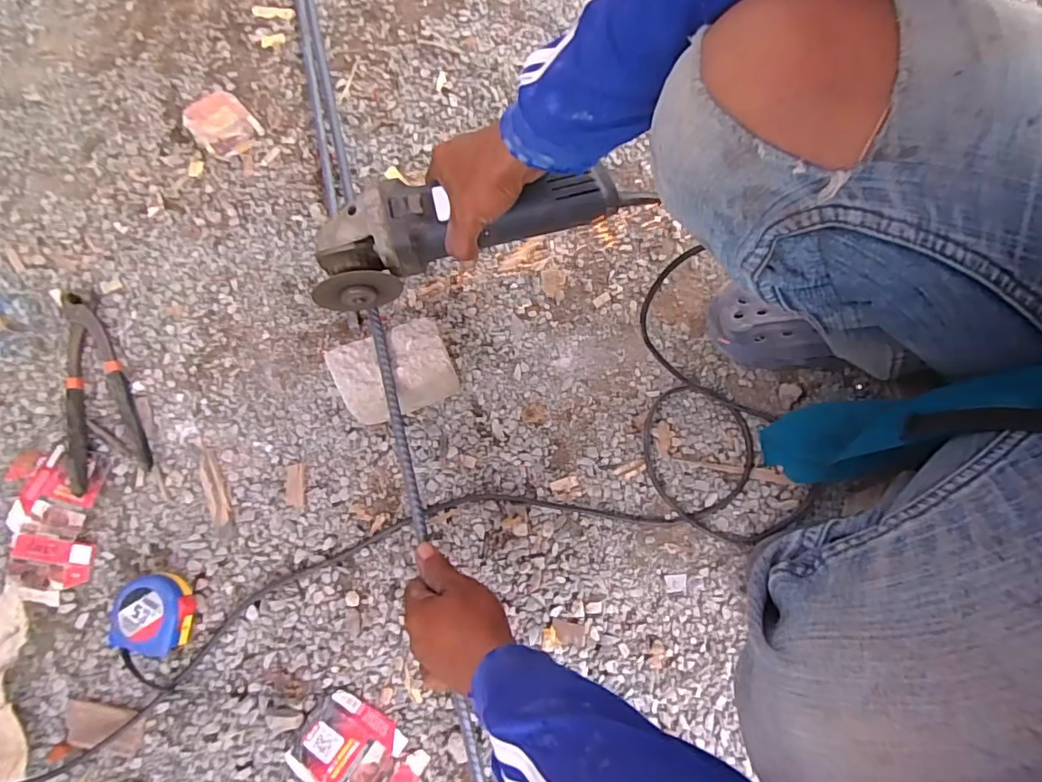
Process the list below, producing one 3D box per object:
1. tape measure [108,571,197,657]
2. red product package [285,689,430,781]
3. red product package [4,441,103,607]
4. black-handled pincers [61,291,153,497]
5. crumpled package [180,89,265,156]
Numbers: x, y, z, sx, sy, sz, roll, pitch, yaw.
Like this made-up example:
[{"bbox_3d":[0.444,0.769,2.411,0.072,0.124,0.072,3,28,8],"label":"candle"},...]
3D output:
[{"bbox_3d":[-0.347,0.213,0.520,0.068,0.038,0.071,0,77,2],"label":"tape measure"},{"bbox_3d":[-0.153,0.342,0.503,0.111,0.011,0.090,33,79,5],"label":"red product package"},{"bbox_3d":[-0.472,0.130,0.554,0.087,0.012,0.151,-15,79,-4],"label":"red product package"},{"bbox_3d":[-0.452,-0.004,0.577,0.076,0.018,0.210,-23,80,-6],"label":"black-handled pincers"},{"bbox_3d":[-0.361,-0.322,0.662,0.085,0.010,0.068,44,81,7],"label":"crumpled package"}]

